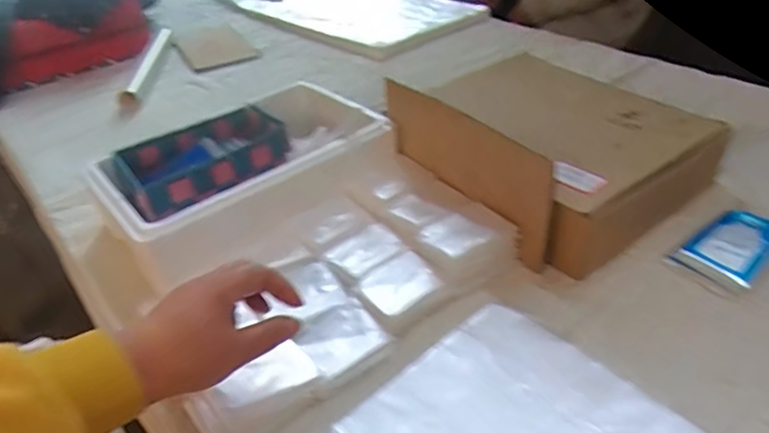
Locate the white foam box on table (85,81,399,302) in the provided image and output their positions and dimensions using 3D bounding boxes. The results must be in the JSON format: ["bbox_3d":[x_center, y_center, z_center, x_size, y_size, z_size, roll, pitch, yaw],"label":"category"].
[{"bbox_3d":[-0.167,-0.043,0.719,0.316,0.125,0.202,-26,41,-26],"label":"white foam box on table"}]

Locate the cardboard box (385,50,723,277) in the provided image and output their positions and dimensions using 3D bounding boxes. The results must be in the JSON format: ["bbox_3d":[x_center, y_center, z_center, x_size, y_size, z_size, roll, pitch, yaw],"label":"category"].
[{"bbox_3d":[0.186,-0.093,0.678,0.254,0.114,0.311,-28,42,-27],"label":"cardboard box"}]

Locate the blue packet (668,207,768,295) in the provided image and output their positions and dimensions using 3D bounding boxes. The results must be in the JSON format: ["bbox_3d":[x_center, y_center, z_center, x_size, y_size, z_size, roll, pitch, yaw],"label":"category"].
[{"bbox_3d":[0.348,0.030,0.578,0.093,0.028,0.068,-30,42,-29],"label":"blue packet"}]

